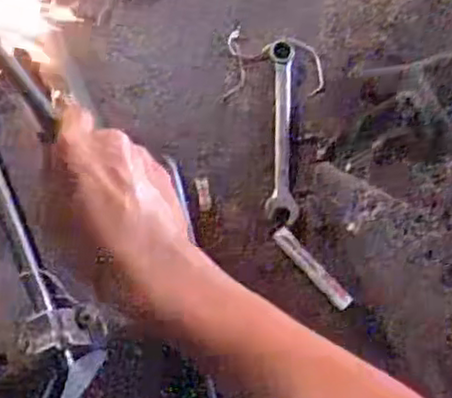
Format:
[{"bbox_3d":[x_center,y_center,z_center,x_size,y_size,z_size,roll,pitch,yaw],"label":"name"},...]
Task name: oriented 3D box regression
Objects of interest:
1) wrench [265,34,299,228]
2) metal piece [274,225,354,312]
[{"bbox_3d":[0.057,-0.073,0.715,0.030,0.011,0.194,0,79,1],"label":"wrench"},{"bbox_3d":[0.084,0.067,0.678,0.015,0.023,0.097,-41,81,-7],"label":"metal piece"}]

